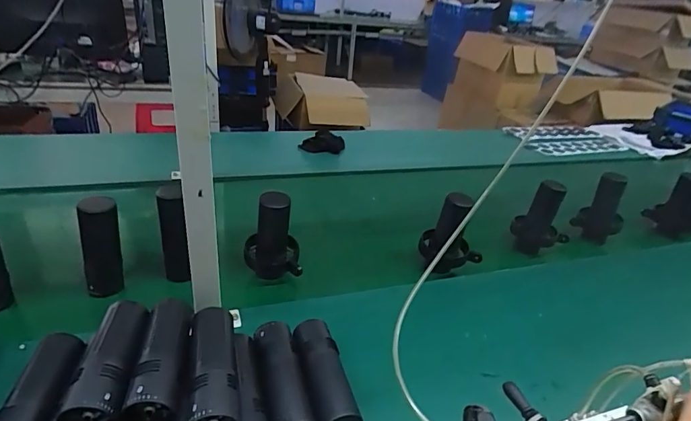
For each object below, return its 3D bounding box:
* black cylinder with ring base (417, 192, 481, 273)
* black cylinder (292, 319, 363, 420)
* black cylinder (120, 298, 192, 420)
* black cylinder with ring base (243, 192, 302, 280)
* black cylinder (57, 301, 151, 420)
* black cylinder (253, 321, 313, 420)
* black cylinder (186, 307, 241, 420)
[{"bbox_3d":[0.216,0.045,0.857,0.106,0.152,0.090,-3,32,-16],"label":"black cylinder with ring base"},{"bbox_3d":[-0.033,0.224,0.577,0.057,0.053,0.160,-5,32,-18],"label":"black cylinder"},{"bbox_3d":[-0.224,0.179,0.524,0.060,0.057,0.165,-1,31,-13],"label":"black cylinder"},{"bbox_3d":[-0.128,0.041,0.765,0.097,0.165,0.079,4,31,-5],"label":"black cylinder with ring base"},{"bbox_3d":[-0.278,0.177,0.513,0.064,0.046,0.167,-1,31,-13],"label":"black cylinder"},{"bbox_3d":[-0.085,0.225,0.564,0.055,0.059,0.166,-5,32,-18],"label":"black cylinder"},{"bbox_3d":[-0.162,0.194,0.525,0.055,0.064,0.166,-3,32,-16],"label":"black cylinder"}]

